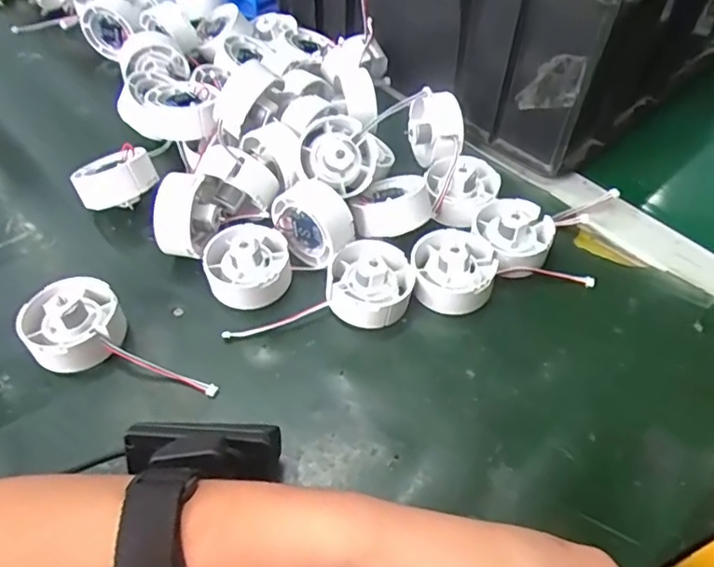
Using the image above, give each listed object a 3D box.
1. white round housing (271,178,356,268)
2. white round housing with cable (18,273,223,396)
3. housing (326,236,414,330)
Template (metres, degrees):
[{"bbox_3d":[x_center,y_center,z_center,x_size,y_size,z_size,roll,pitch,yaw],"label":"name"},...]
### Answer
[{"bbox_3d":[-0.028,-0.040,0.390,0.052,0.049,0.032,37,60,26],"label":"white round housing"},{"bbox_3d":[-0.146,0.040,0.343,0.121,0.035,0.058,34,58,25],"label":"white round housing with cable"},{"bbox_3d":[0.009,-0.001,0.377,0.052,0.032,0.057,0,51,0],"label":"housing"}]

